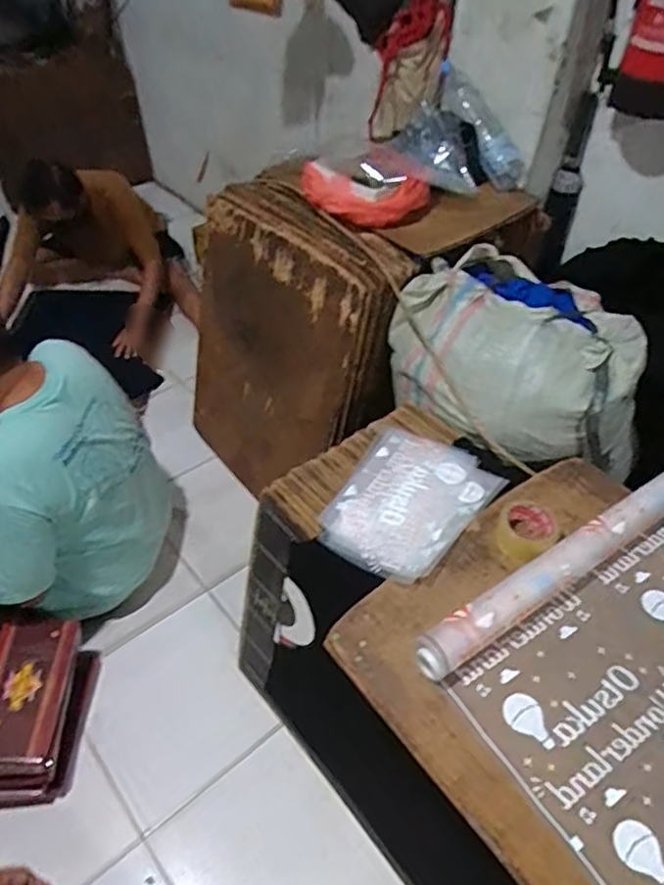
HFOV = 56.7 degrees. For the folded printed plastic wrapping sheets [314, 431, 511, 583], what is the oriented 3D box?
[{"bbox_3d":[0.138,0.098,1.096,0.230,0.026,0.324,29,49,23],"label":"folded printed plastic wrapping sheets"}]

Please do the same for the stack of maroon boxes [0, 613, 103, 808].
[{"bbox_3d":[-0.639,0.566,1.319,0.198,0.173,0.332,-1,44,-5],"label":"stack of maroon boxes"}]

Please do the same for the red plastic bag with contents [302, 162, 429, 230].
[{"bbox_3d":[0.072,-0.568,1.432,0.302,0.105,0.165,9,44,5],"label":"red plastic bag with contents"}]

